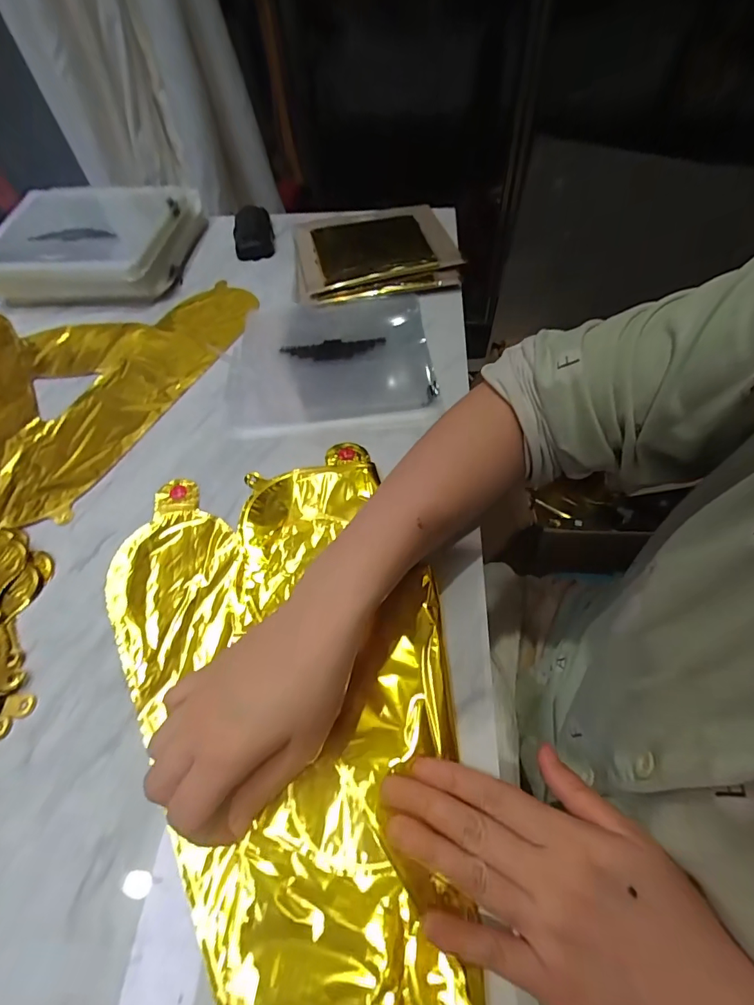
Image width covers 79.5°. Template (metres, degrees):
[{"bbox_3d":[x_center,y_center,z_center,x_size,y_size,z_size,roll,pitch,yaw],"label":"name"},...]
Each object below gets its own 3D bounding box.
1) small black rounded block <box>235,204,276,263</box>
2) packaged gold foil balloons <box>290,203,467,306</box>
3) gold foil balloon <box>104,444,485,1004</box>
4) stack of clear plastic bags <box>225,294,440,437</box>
[{"bbox_3d":[-0.172,-0.373,0.626,0.052,0.022,0.110,-10,56,-2],"label":"small black rounded block"},{"bbox_3d":[-0.004,-0.322,0.583,0.201,0.025,0.186,-7,56,0],"label":"packaged gold foil balloons"},{"bbox_3d":[-0.049,0.149,0.284,0.217,0.014,0.436,-17,57,-7],"label":"gold foil balloon"},{"bbox_3d":[-0.053,-0.156,0.489,0.210,0.016,0.199,-8,56,-1],"label":"stack of clear plastic bags"}]

